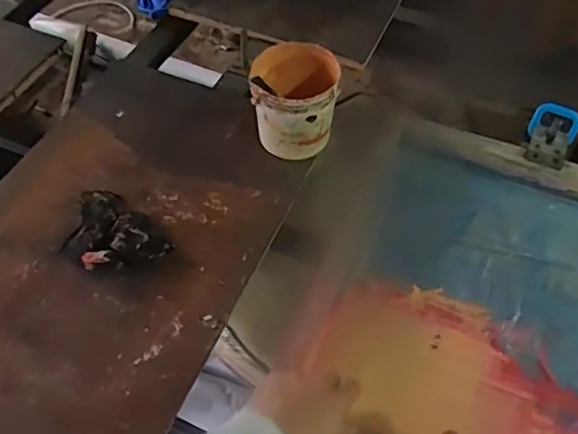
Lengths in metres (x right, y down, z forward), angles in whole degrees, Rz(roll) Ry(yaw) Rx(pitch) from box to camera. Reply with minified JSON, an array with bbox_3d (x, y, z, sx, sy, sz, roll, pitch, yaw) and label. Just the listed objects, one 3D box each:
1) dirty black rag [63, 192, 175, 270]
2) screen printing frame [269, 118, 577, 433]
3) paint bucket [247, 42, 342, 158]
[{"bbox_3d":[-0.240,0.019,0.737,0.151,0.027,0.101,36,61,24],"label":"dirty black rag"},{"bbox_3d":[0.241,0.157,0.653,0.451,0.048,0.628,20,56,15],"label":"screen printing frame"},{"bbox_3d":[0.008,-0.163,0.821,0.118,0.137,0.122,0,53,0],"label":"paint bucket"}]

